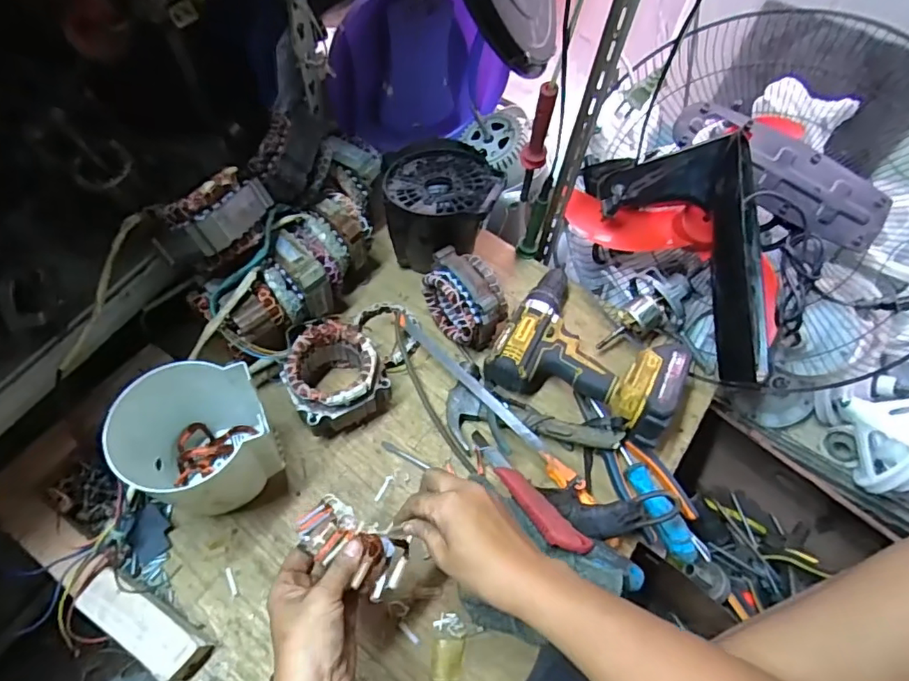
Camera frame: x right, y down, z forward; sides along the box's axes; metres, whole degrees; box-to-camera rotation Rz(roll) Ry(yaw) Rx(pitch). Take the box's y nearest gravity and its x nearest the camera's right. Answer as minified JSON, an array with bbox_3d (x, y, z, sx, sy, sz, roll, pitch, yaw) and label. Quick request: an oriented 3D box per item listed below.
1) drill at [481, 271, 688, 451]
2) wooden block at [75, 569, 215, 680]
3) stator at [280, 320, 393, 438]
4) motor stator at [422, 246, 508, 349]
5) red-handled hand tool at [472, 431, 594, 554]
[{"bbox_3d":[0.169,0.007,0.668,0.212,0.089,0.185,25,63,10],"label":"drill"},{"bbox_3d":[-0.294,0.271,0.515,0.125,0.036,0.041,29,63,11],"label":"wooden block"},{"bbox_3d":[-0.140,0.044,0.633,0.101,0.080,0.109,2,61,-3],"label":"stator"},{"bbox_3d":[0.013,-0.049,0.682,0.064,0.106,0.101,-29,67,-18],"label":"motor stator"},{"bbox_3d":[0.073,0.159,0.590,0.035,0.027,0.185,-28,40,-18],"label":"red-handled hand tool"}]

